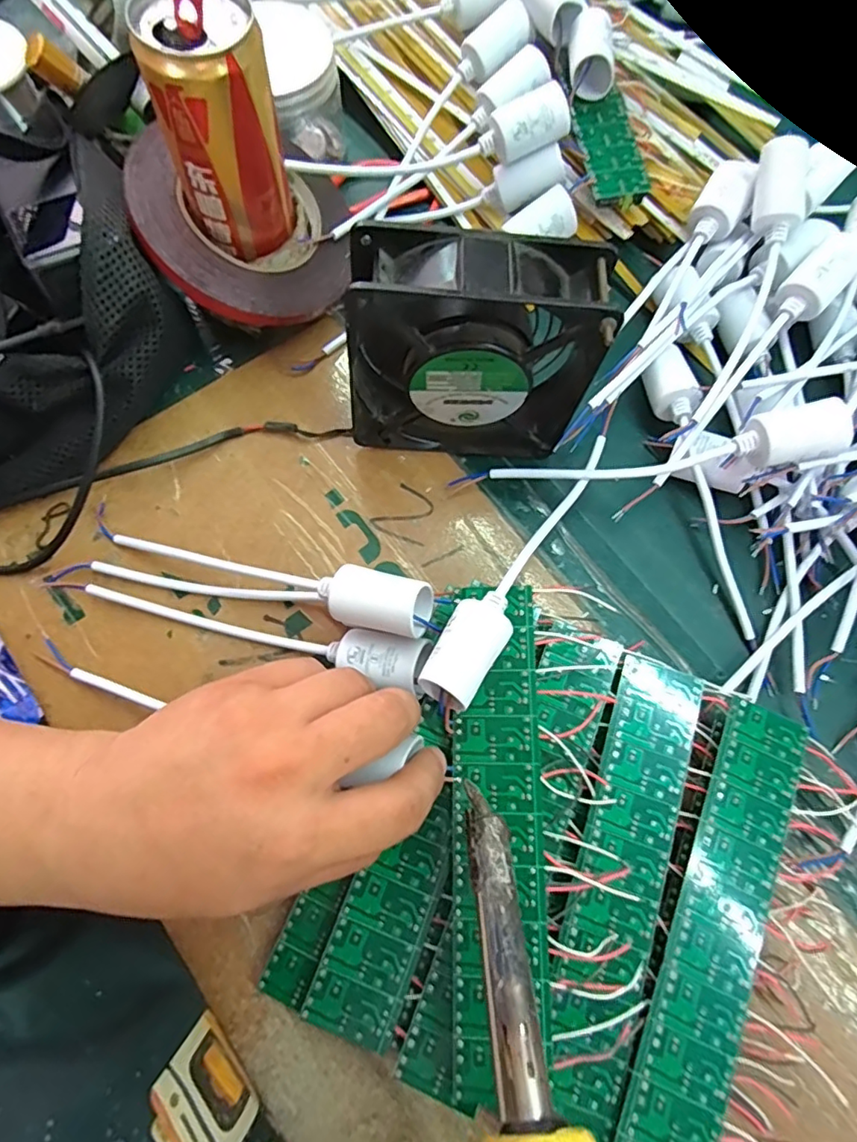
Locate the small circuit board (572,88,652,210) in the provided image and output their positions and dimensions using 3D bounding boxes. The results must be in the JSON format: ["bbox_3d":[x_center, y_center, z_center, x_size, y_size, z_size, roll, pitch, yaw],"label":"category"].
[{"bbox_3d":[0.115,-0.273,0.370,0.034,0.006,0.083,-9,73,4],"label":"small circuit board"}]

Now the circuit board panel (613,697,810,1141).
[{"bbox_3d":[0.124,0.157,0.249,0.039,0.004,0.201,24,72,5],"label":"circuit board panel"}]

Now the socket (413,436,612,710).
[{"bbox_3d":[0.054,-0.010,0.294,0.026,0.022,0.183,34,60,8],"label":"socket"}]

